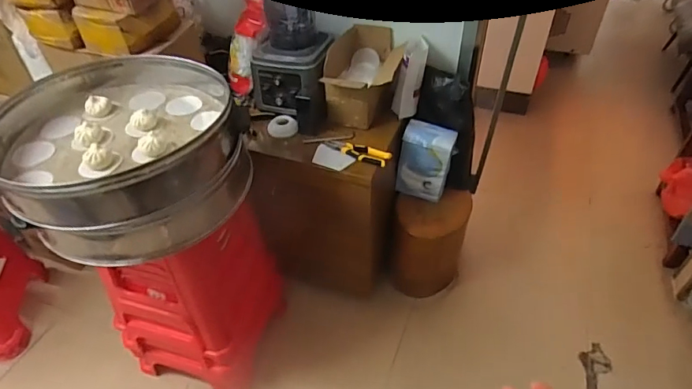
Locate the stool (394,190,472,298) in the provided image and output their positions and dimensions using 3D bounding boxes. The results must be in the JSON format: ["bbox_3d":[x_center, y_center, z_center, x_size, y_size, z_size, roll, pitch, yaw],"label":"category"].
[{"bbox_3d":[0.299,0.187,1.647,0.254,0.352,0.216,2,43,4],"label":"stool"}]

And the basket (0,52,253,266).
[{"bbox_3d":[-0.525,-0.132,1.085,0.486,0.242,0.524,-23,47,-21],"label":"basket"}]

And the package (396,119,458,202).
[{"bbox_3d":[0.259,-0.109,1.498,0.164,0.253,0.083,14,46,16],"label":"package"}]

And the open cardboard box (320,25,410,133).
[{"bbox_3d":[0.042,-0.354,1.397,0.245,0.201,0.241,8,44,10],"label":"open cardboard box"}]

